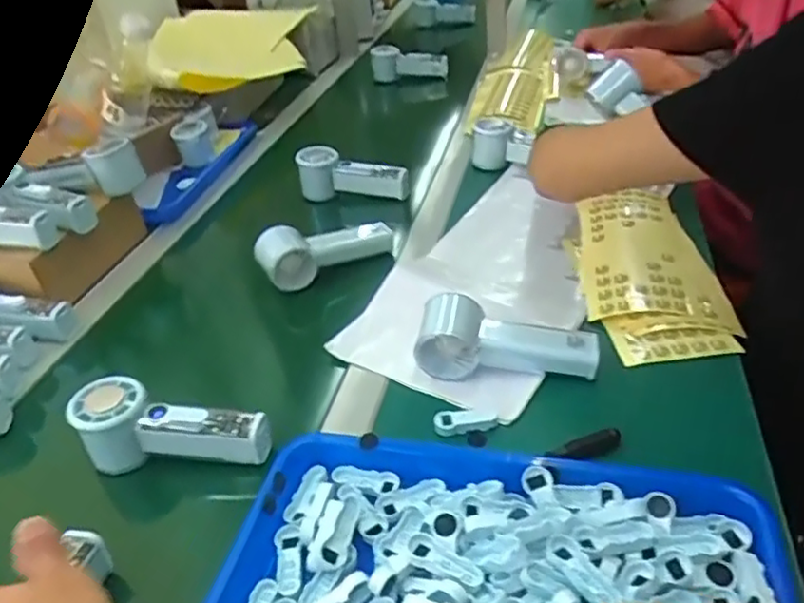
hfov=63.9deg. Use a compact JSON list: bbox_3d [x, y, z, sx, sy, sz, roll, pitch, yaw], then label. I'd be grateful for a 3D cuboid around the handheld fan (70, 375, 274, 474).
[{"bbox_3d":[-0.184,0.106,0.522,0.151,0.061,0.046,9,36,-1],"label":"handheld fan"}]

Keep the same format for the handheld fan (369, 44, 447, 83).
[{"bbox_3d":[0.013,-0.441,1.188,0.142,0.060,0.065,-2,35,9],"label":"handheld fan"}]

